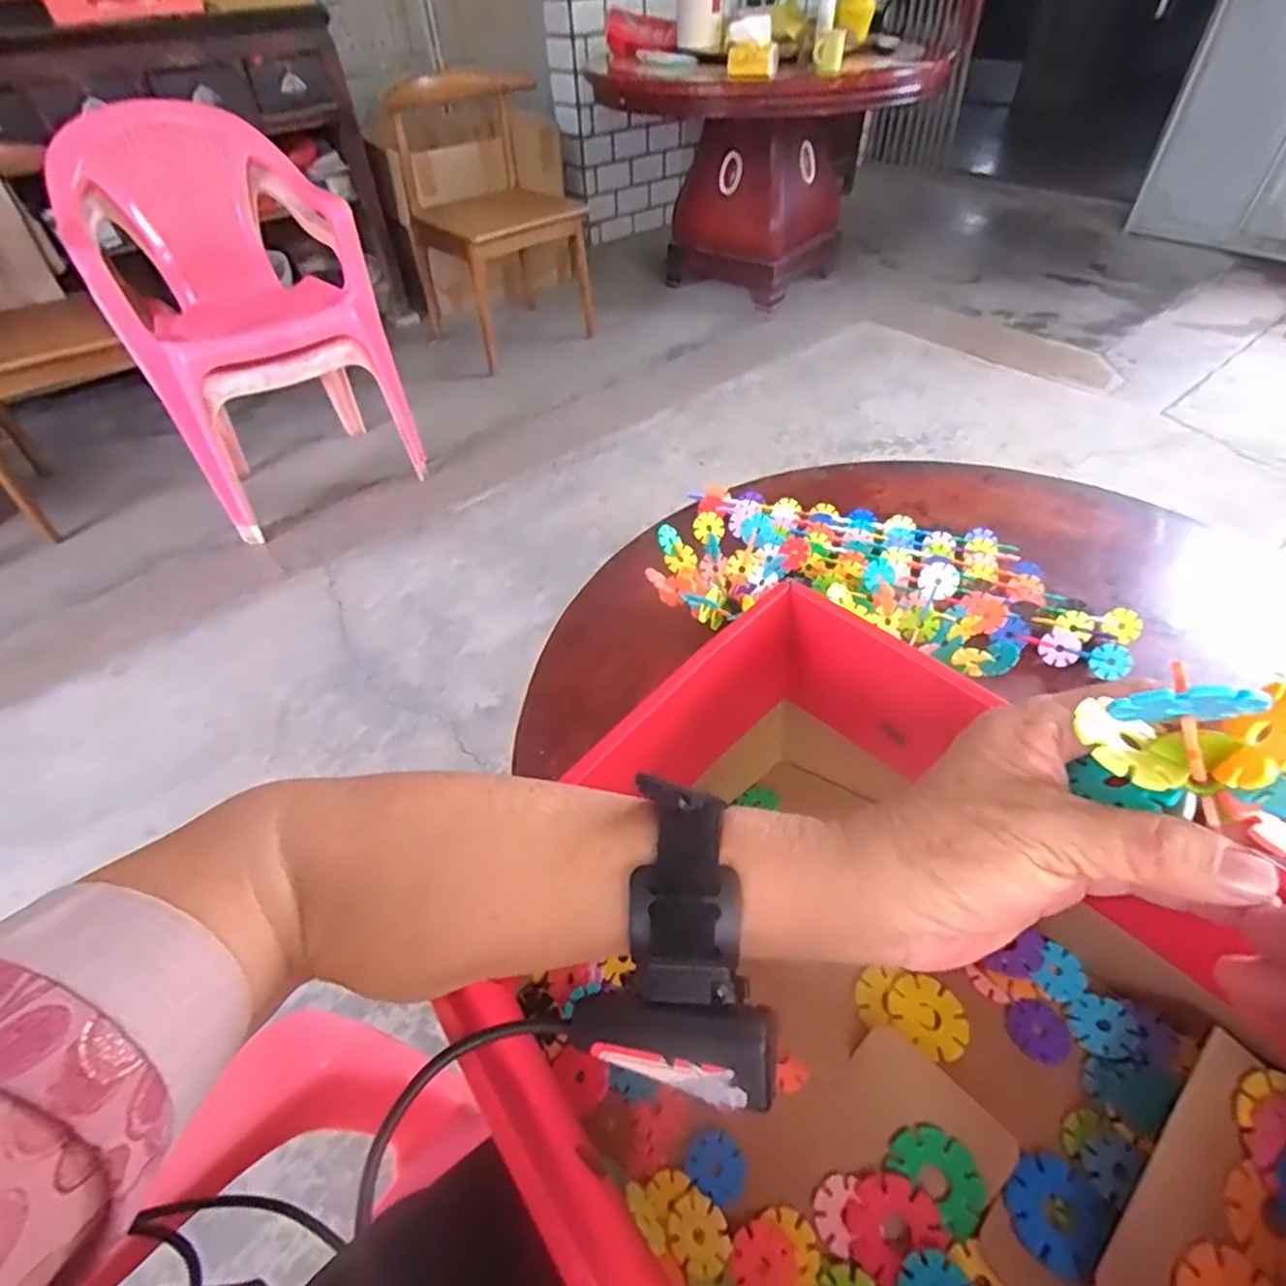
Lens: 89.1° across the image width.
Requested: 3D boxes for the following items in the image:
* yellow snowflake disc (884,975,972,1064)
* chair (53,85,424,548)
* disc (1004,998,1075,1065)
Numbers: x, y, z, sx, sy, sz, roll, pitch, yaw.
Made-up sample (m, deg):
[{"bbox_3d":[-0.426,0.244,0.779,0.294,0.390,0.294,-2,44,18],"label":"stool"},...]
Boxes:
[{"bbox_3d":[0.161,0.210,0.368,0.043,0.004,0.041,2,41,-2],"label":"yellow snowflake disc"},{"bbox_3d":[-0.906,-0.746,1.539,0.521,0.735,0.476,-24,50,-19],"label":"chair"},{"bbox_3d":[0.221,0.216,0.365,0.031,0.004,0.032,-2,47,2],"label":"disc"}]

